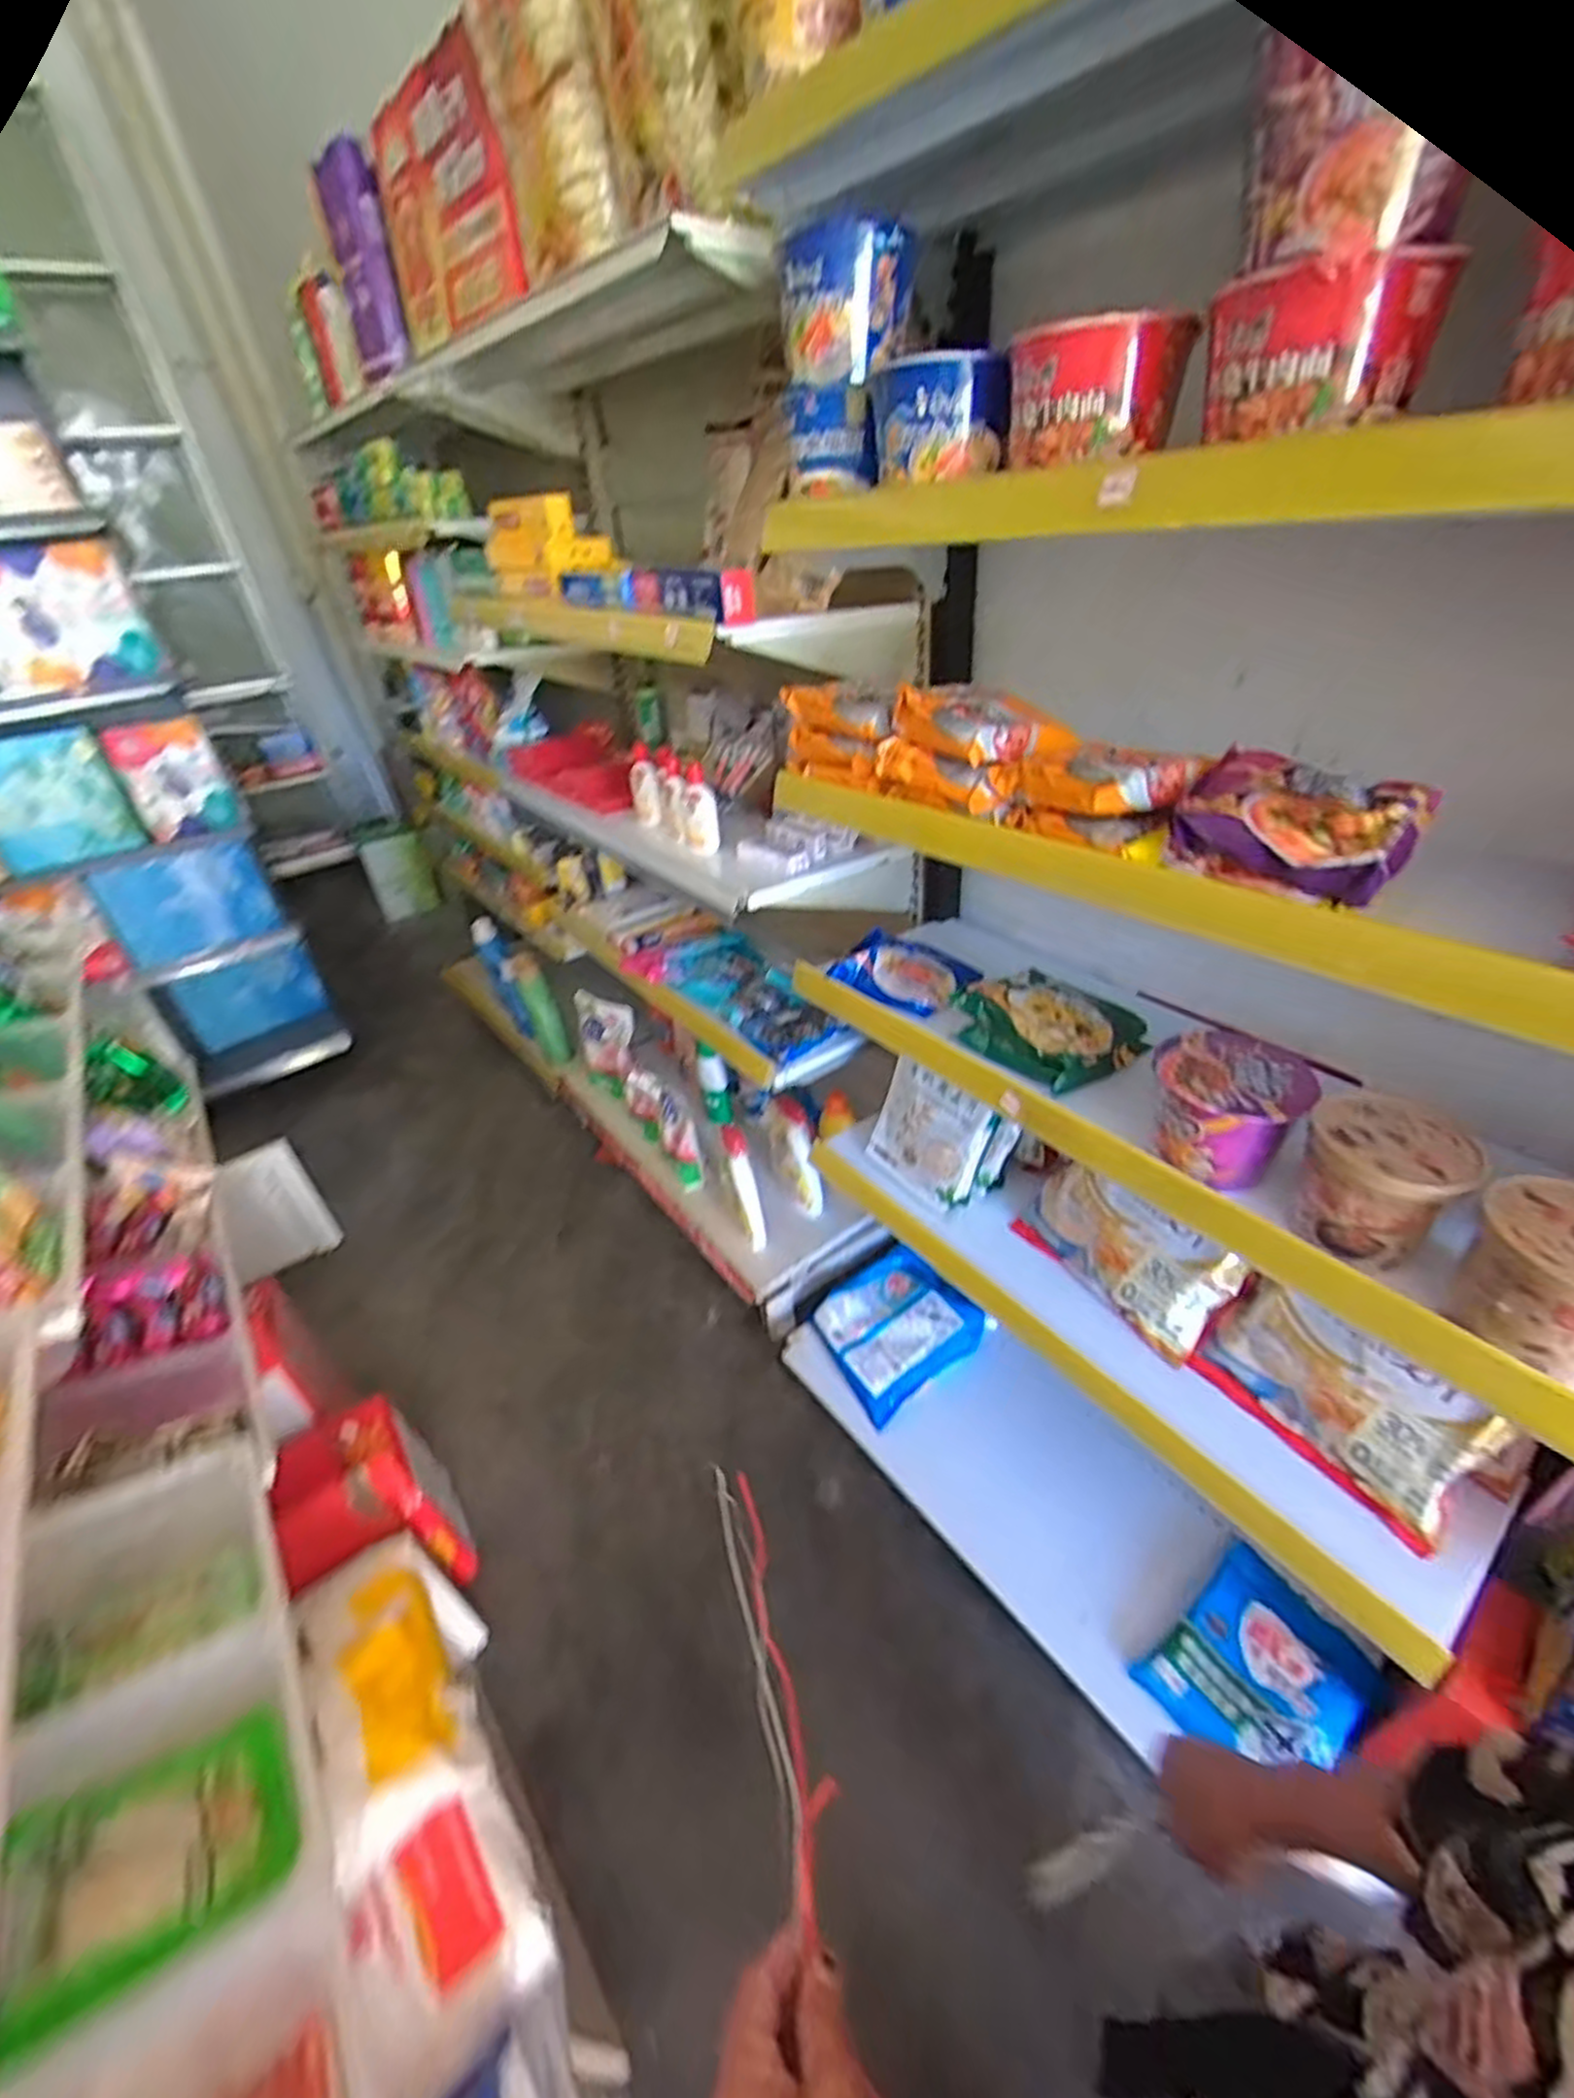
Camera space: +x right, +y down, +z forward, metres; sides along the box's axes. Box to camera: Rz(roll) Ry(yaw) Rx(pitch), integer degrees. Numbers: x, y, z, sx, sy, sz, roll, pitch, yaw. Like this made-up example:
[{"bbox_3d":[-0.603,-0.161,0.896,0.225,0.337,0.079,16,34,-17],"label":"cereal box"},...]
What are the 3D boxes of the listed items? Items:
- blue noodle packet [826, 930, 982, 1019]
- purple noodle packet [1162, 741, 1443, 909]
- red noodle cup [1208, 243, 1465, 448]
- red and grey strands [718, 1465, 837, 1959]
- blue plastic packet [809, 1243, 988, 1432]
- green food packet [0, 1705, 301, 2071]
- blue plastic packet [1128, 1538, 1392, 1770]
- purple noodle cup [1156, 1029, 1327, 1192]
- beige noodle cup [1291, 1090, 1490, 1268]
[{"bbox_3d":[0.149,-0.108,1.029,0.169,0.038,0.128,21,44,33],"label":"blue noodle packet"},{"bbox_3d":[0.373,-0.167,0.570,0.145,0.064,0.112,26,47,37],"label":"purple noodle packet"},{"bbox_3d":[0.315,-0.415,0.463,0.114,0.070,0.132,11,39,22],"label":"red noodle cup"},{"bbox_3d":[-0.006,0.349,0.440,0.028,0.024,0.202,-13,53,-9],"label":"red and grey strands"},{"bbox_3d":[0.197,0.512,1.447,0.264,0.046,0.249,-25,40,-24],"label":"blue plastic packet"},{"bbox_3d":[-0.472,0.596,0.582,0.187,0.031,0.187,-4,9,-45],"label":"green food packet"},{"bbox_3d":[0.606,0.803,1.001,0.248,0.047,0.196,-26,40,-25],"label":"blue plastic packet"},{"bbox_3d":[0.402,0.057,0.715,0.124,0.098,0.108,10,39,22],"label":"purple noodle cup"},{"bbox_3d":[0.487,0.108,0.643,0.107,0.106,0.101,-4,36,3],"label":"beige noodle cup"}]

